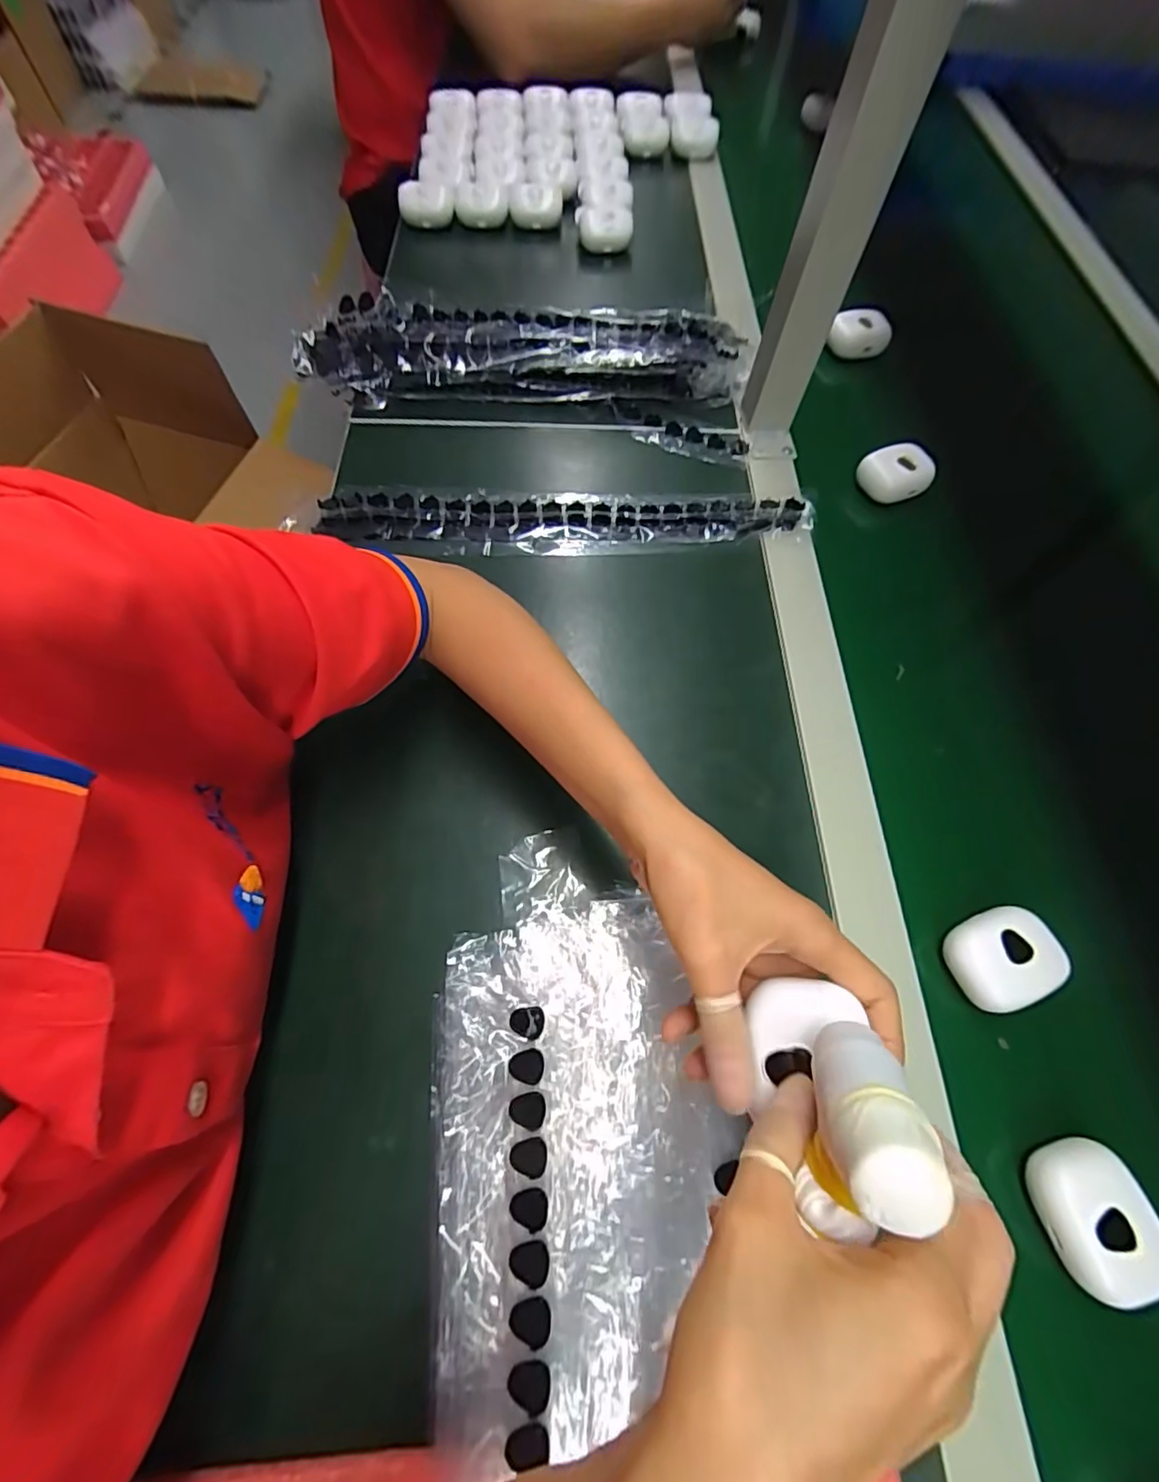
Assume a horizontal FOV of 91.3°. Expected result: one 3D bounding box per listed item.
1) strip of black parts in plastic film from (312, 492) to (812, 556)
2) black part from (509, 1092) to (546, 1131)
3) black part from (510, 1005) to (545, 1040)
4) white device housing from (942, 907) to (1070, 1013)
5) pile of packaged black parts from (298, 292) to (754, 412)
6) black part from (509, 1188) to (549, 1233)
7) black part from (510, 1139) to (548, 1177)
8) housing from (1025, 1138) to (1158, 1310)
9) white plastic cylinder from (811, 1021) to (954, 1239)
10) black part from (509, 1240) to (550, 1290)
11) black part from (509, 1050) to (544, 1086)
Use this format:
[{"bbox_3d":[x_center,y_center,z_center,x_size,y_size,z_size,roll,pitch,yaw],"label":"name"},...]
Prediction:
[{"bbox_3d":[-0.009,-0.176,0.451,0.386,0.015,0.060,0,65,-3],"label":"strip of black parts in plastic film"},{"bbox_3d":[-0.026,0.183,0.279,0.018,0.004,0.015,-6,65,-6],"label":"black part"},{"bbox_3d":[-0.028,0.148,0.298,0.017,0.004,0.015,3,65,-2],"label":"black part"},{"bbox_3d":[0.237,0.120,0.315,0.058,0.016,0.045,-17,67,-11],"label":"white device housing"},{"bbox_3d":[-0.046,-0.352,0.511,0.397,0.057,0.093,-2,65,-4],"label":"pile of packaged black parts"},{"bbox_3d":[-0.023,0.217,0.262,0.017,0.004,0.016,1,65,-2],"label":"black part"},{"bbox_3d":[-0.024,0.200,0.271,0.018,0.004,0.015,3,65,-2],"label":"black part"},{"bbox_3d":[0.243,0.225,0.265,0.045,0.019,0.057,-13,66,-9],"label":"housing"},{"bbox_3d":[0.082,0.103,0.163,0.024,0.053,0.023,13,103,6],"label":"white plastic cylinder"},{"bbox_3d":[-0.023,0.234,0.253,0.017,0.004,0.016,1,65,-2],"label":"black part"},{"bbox_3d":[-0.027,0.166,0.289,0.018,0.004,0.015,2,65,-2],"label":"black part"}]

